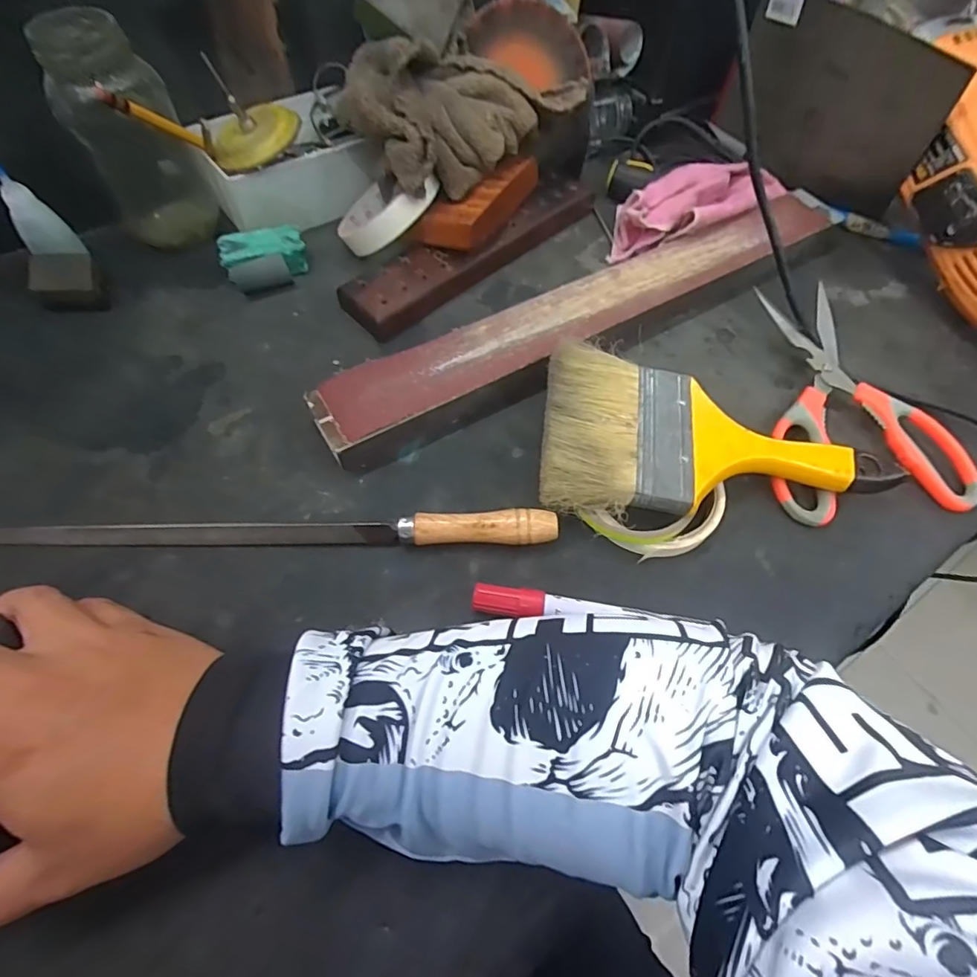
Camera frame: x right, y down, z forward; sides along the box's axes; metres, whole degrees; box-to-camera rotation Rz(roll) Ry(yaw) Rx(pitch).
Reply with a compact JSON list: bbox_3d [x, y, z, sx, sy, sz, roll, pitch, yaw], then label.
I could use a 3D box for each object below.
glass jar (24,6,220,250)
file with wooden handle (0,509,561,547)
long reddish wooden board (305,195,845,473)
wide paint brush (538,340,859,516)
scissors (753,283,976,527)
[{"bbox_3d":[-0.258,-0.254,0.372,0.073,0.136,0.073,-24,64,-15],"label":"glass jar"},{"bbox_3d":[-0.121,0.022,0.288,0.315,0.015,0.019,0,60,-2],"label":"file with wooden handle"},{"bbox_3d":[0.094,-0.136,0.383,0.460,0.028,0.060,-28,65,-17],"label":"long reddish wooden board"},{"bbox_3d":[0.126,-0.027,0.310,0.185,0.017,0.105,11,65,-2],"label":"wide paint brush"},{"bbox_3d":[0.242,-0.066,0.356,0.135,0.023,0.183,-6,61,-6],"label":"scissors"}]

